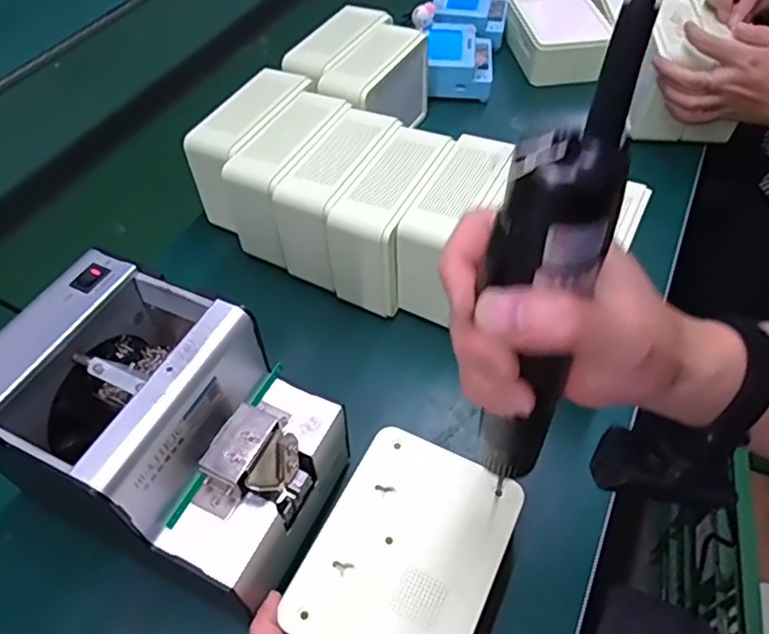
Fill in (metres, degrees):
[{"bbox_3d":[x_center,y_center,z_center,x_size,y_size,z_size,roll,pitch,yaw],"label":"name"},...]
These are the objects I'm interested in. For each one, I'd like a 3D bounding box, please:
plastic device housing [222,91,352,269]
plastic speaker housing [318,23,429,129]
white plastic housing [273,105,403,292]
[{"bbox_3d":[-0.086,-0.129,0.564,0.054,0.093,0.150,21,55,18],"label":"plastic device housing"},{"bbox_3d":[-0.008,-0.233,0.652,0.059,0.102,0.147,22,55,18],"label":"plastic speaker housing"},{"bbox_3d":[-0.038,-0.107,0.552,0.059,0.101,0.139,21,55,17],"label":"white plastic housing"}]

